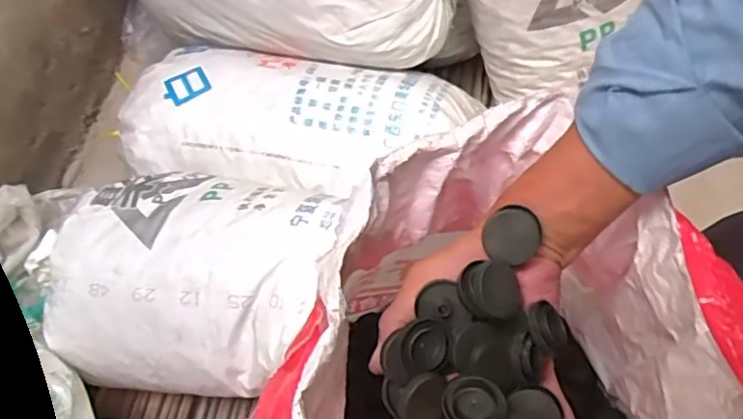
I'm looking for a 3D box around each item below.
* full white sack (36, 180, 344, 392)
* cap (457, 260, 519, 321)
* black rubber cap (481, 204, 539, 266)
[{"bbox_3d":[-0.286,0.094,0.956,0.466,0.195,0.348,11,63,7],"label":"full white sack"},{"bbox_3d":[0.068,0.048,0.346,0.033,0.016,0.030,0,62,1],"label":"cap"},{"bbox_3d":[0.082,0.016,0.356,0.031,0.009,0.031,0,88,-9],"label":"black rubber cap"}]

